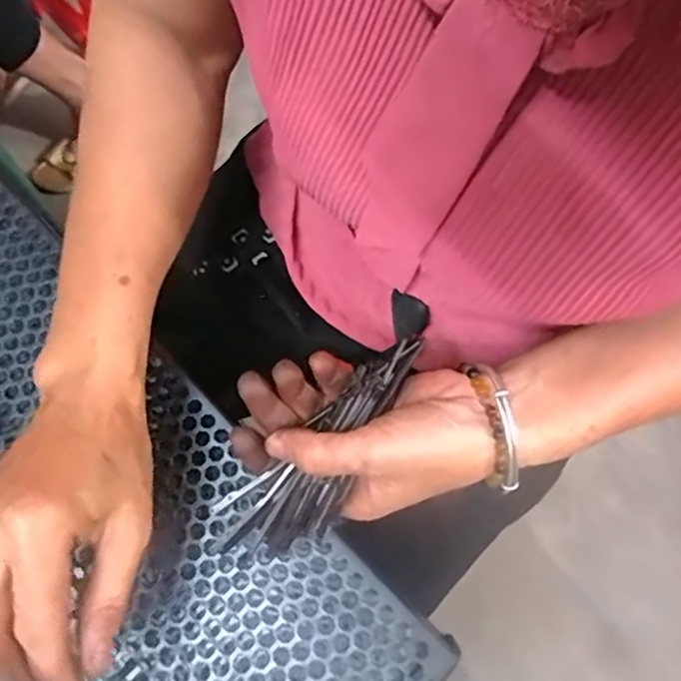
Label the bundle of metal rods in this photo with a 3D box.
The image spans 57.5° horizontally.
[{"bbox_3d":[-0.007,0.056,0.324,0.050,0.030,0.147,39,84,9],"label":"bundle of metal rods"}]

